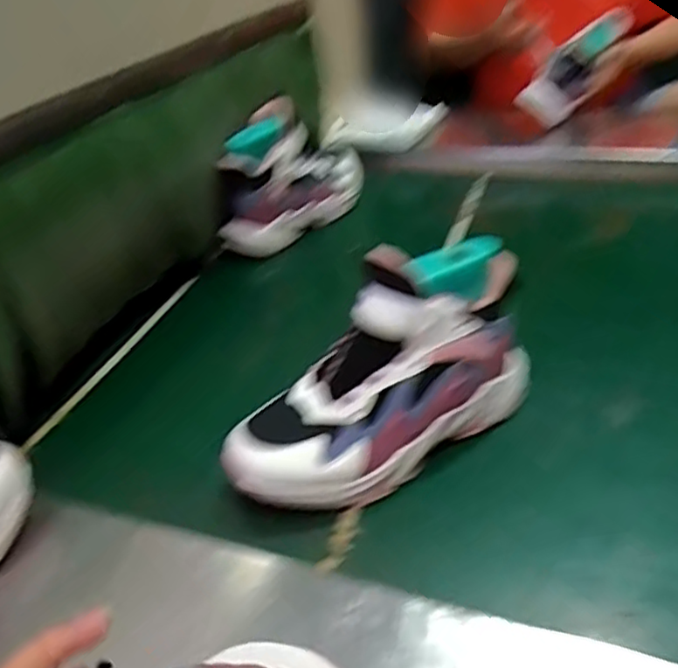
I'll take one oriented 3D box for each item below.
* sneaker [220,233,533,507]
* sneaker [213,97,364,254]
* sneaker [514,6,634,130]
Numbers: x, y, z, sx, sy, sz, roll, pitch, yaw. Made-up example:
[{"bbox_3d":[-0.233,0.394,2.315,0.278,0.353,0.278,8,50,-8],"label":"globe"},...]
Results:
[{"bbox_3d":[0.034,0.032,0.523,0.254,0.158,0.085,-24,36,-24],"label":"sneaker"},{"bbox_3d":[-0.059,-0.222,0.894,0.083,0.158,0.248,11,36,26],"label":"sneaker"},{"bbox_3d":[0.386,-0.422,1.051,0.102,0.199,0.078,31,25,-21],"label":"sneaker"}]

